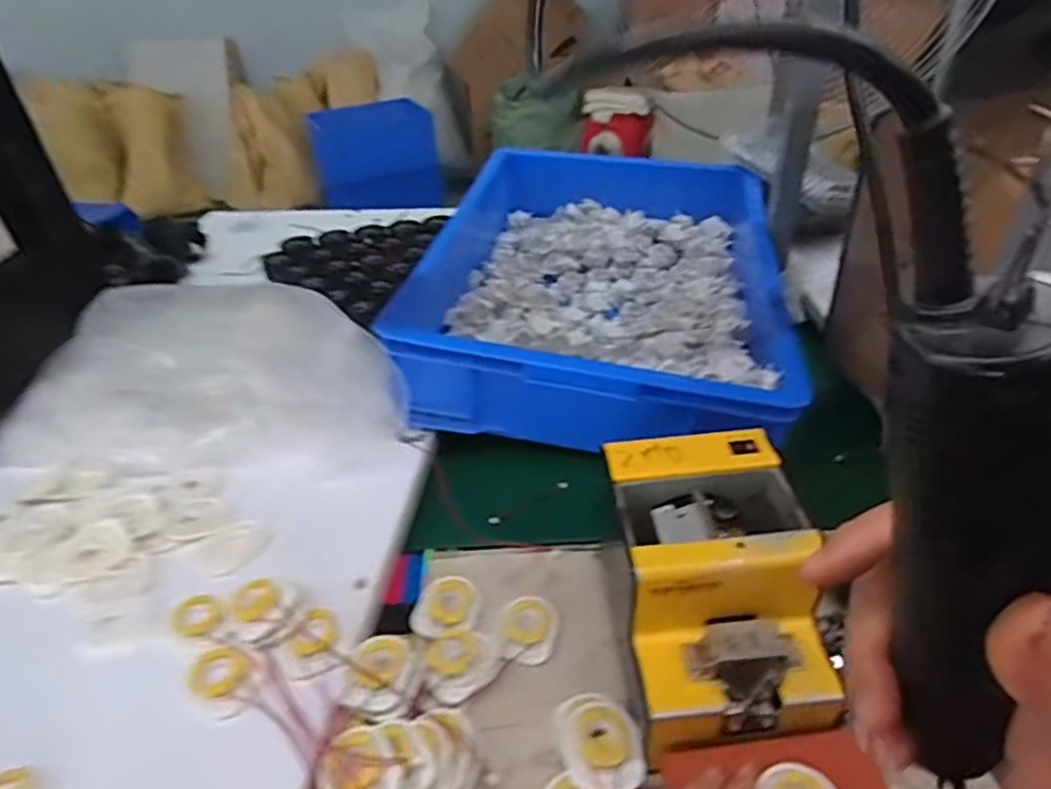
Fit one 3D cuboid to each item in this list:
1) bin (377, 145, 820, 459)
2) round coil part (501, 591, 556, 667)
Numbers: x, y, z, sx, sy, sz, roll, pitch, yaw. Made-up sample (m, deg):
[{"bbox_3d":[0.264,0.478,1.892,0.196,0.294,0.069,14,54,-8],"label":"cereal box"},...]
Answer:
[{"bbox_3d":[0.094,-0.159,0.872,0.425,0.115,0.592,2,37,9],"label":"bin"},{"bbox_3d":[0.002,0.191,0.550,0.045,0.010,0.063,3,37,10],"label":"round coil part"}]

